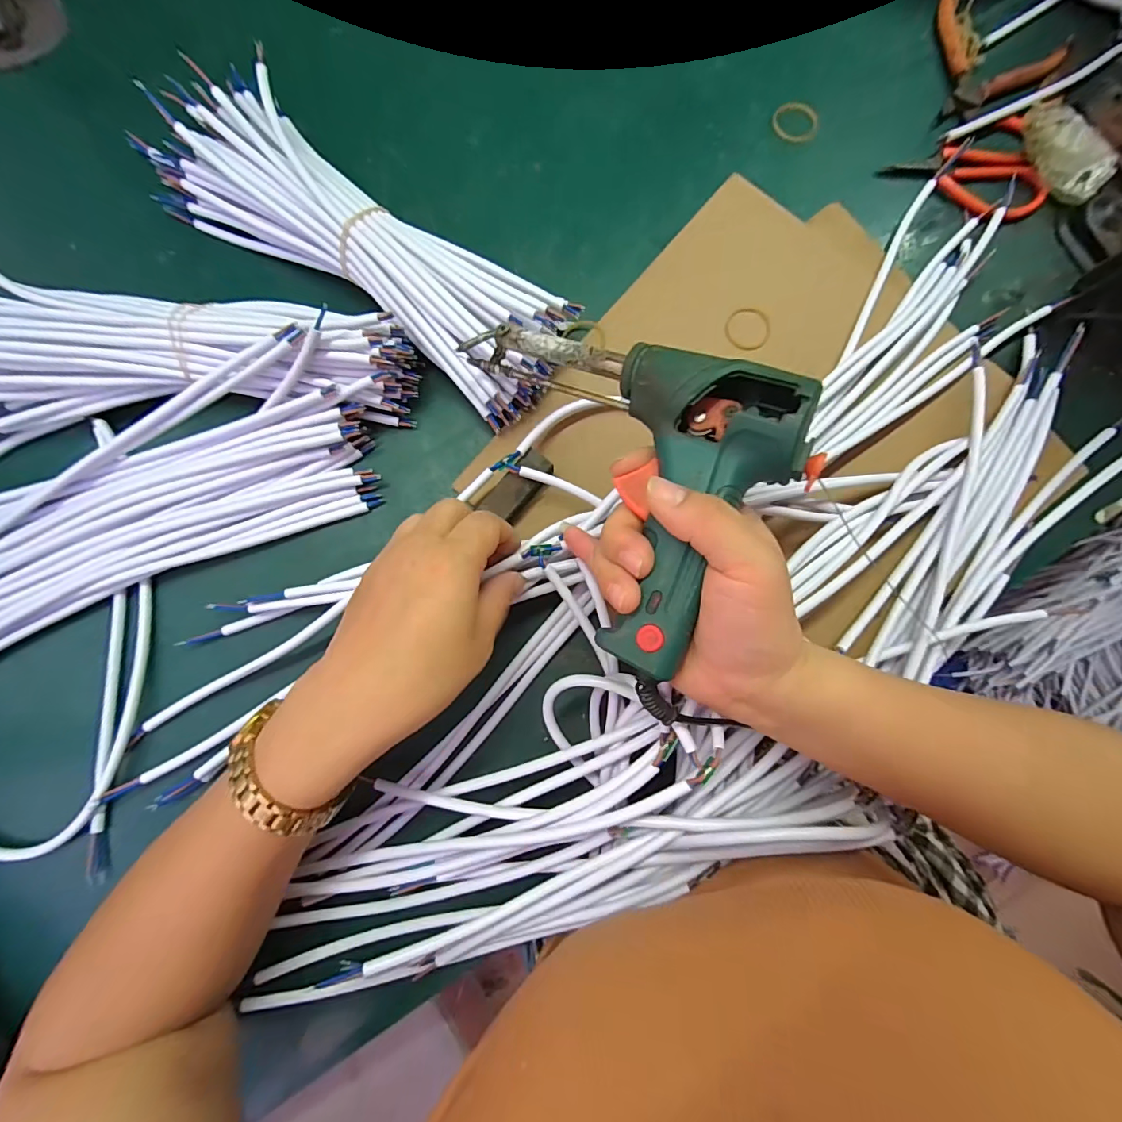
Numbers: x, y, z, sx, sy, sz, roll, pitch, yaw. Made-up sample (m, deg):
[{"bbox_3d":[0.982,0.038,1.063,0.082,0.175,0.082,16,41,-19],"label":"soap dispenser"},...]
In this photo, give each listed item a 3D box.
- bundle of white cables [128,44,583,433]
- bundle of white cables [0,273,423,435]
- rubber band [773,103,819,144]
[{"bbox_3d":[-0.128,-0.210,0.317,0.299,0.062,0.105,37,83,6],"label":"bundle of white cables"},{"bbox_3d":[-0.249,-0.135,0.306,0.308,0.051,0.091,0,81,0],"label":"bundle of white cables"},{"bbox_3d":[0.178,-0.333,0.362,0.034,0.005,0.031,0,81,0],"label":"rubber band"}]

